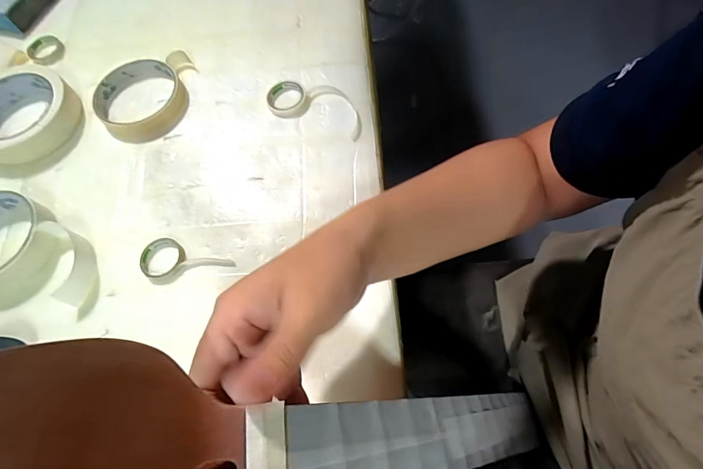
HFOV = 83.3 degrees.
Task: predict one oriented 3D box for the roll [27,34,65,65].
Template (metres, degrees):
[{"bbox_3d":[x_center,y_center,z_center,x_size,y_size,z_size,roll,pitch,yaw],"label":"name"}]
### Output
[{"bbox_3d":[-0.333,-0.202,0.430,0.032,0.012,0.036,40,74,18],"label":"roll"}]

